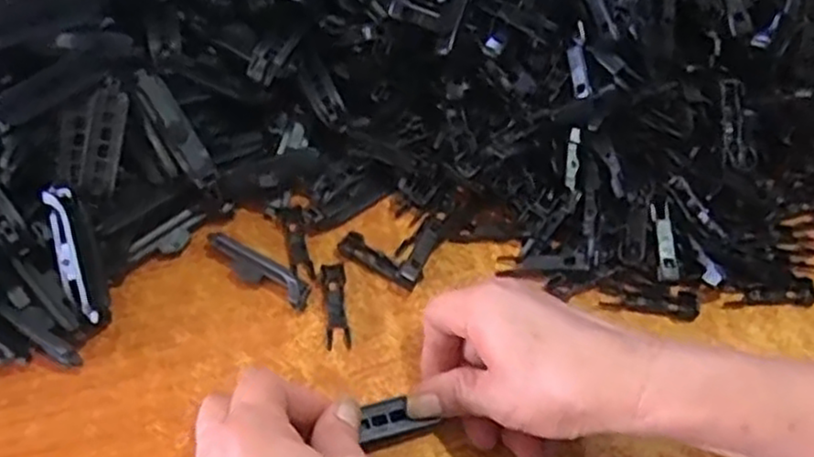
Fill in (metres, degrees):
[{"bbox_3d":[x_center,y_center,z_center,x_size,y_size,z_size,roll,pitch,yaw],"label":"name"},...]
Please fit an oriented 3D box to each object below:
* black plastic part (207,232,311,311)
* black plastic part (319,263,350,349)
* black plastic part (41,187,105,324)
[{"bbox_3d":[-0.088,0.025,0.424,0.071,0.017,0.015,26,58,16],"label":"black plastic part"},{"bbox_3d":[-0.042,0.044,0.419,0.014,0.006,0.055,-6,55,-5],"label":"black plastic part"},{"bbox_3d":[-0.185,0.015,0.401,0.022,0.017,0.074,-17,88,-13],"label":"black plastic part"}]

